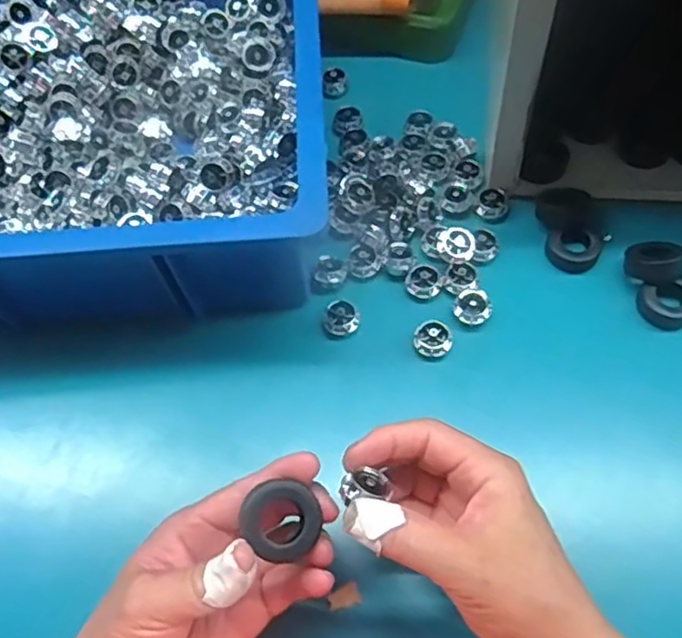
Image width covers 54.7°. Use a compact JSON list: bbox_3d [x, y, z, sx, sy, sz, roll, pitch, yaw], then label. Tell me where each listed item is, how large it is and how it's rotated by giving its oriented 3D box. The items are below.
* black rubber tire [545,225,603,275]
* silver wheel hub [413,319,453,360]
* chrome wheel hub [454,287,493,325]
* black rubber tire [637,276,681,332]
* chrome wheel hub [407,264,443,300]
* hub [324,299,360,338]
[{"bbox_3d":[0.165,-0.052,0.470,0.037,0.017,0.032,26,68,16],"label":"black rubber tire"},{"bbox_3d":[0.061,0.014,0.435,0.025,0.012,0.023,-2,63,4],"label":"silver wheel hub"},{"bbox_3d":[0.089,-0.009,0.442,0.024,0.014,0.023,-2,63,4],"label":"chrome wheel hub"},{"bbox_3d":[0.219,-0.009,0.440,0.034,0.019,0.029,-5,63,2],"label":"black rubber tire"},{"bbox_3d":[0.057,-0.026,0.455,0.024,0.006,0.022,-2,63,4],"label":"chrome wheel hub"},{"bbox_3d":[0.000,0.000,0.445,0.023,0.012,0.021,-2,63,4],"label":"hub"}]

